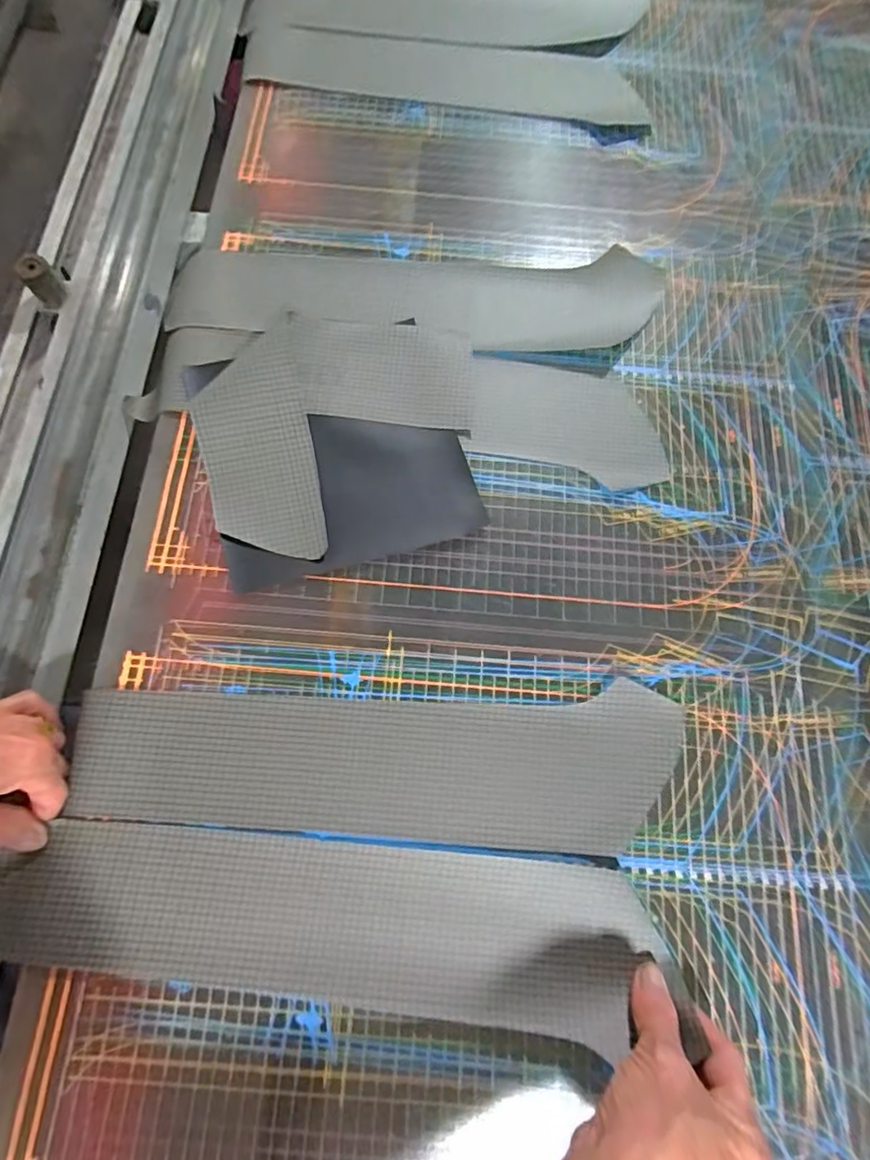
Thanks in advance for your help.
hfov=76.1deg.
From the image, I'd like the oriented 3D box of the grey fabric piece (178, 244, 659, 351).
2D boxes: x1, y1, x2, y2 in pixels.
[{"bbox_3d":[-0.021,-0.247,0.485,0.425,0.013,0.099,1,75,-1],"label":"grey fabric piece"}]

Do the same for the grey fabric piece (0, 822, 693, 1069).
[{"bbox_3d":[-0.076,0.213,0.346,0.431,0.019,0.091,5,75,0],"label":"grey fabric piece"}]

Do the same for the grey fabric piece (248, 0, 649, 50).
[{"bbox_3d":[0.016,-0.609,0.590,0.404,0.021,0.094,2,79,2],"label":"grey fabric piece"}]

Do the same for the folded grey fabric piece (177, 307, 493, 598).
[{"bbox_3d":[-0.072,-0.114,0.442,0.219,0.014,0.207,-14,75,-5],"label":"folded grey fabric piece"}]

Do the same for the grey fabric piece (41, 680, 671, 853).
[{"bbox_3d":[-0.040,0.127,0.381,0.400,0.007,0.097,2,75,-1],"label":"grey fabric piece"}]

